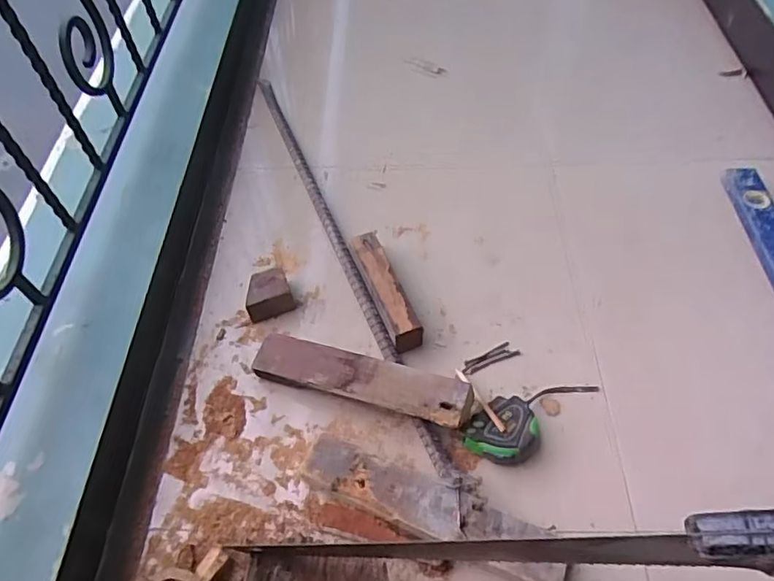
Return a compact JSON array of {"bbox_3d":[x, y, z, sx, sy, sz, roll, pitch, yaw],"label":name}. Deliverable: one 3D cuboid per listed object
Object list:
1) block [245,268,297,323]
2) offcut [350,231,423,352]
[{"bbox_3d":[-0.169,0.006,0.793,0.065,0.046,0.056,-14,57,-8],"label":"block"},{"bbox_3d":[-0.003,0.002,0.778,0.046,0.058,0.188,-18,58,-11],"label":"offcut"}]

